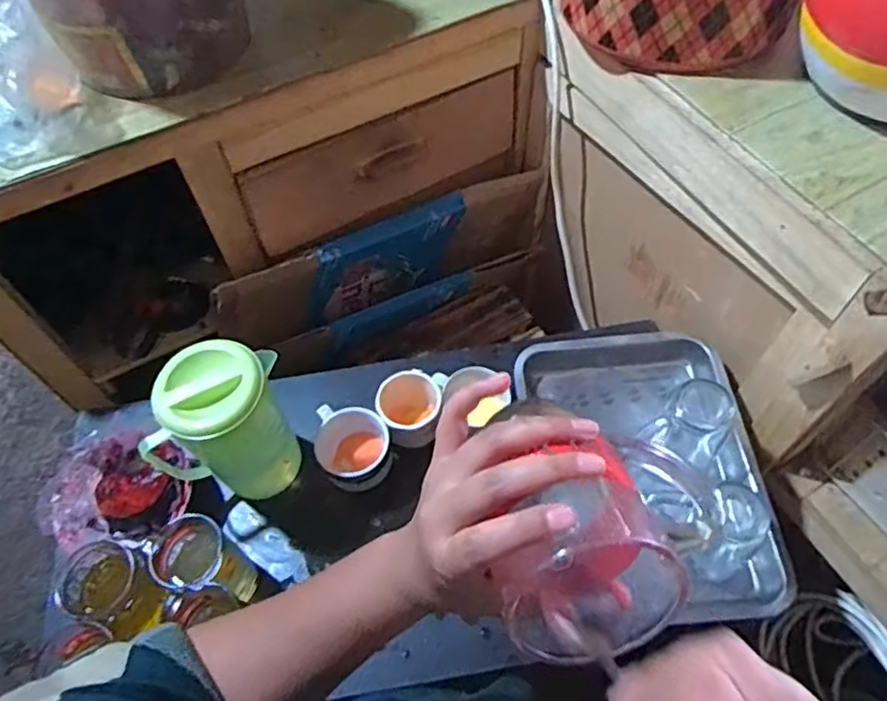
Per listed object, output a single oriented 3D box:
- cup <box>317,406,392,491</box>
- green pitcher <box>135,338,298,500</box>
[{"bbox_3d":[-0.108,0.125,0.792,0.085,0.076,0.091,-3,59,3],"label":"cup"},{"bbox_3d":[-0.239,0.089,0.733,0.114,0.207,0.137,22,63,17],"label":"green pitcher"}]

